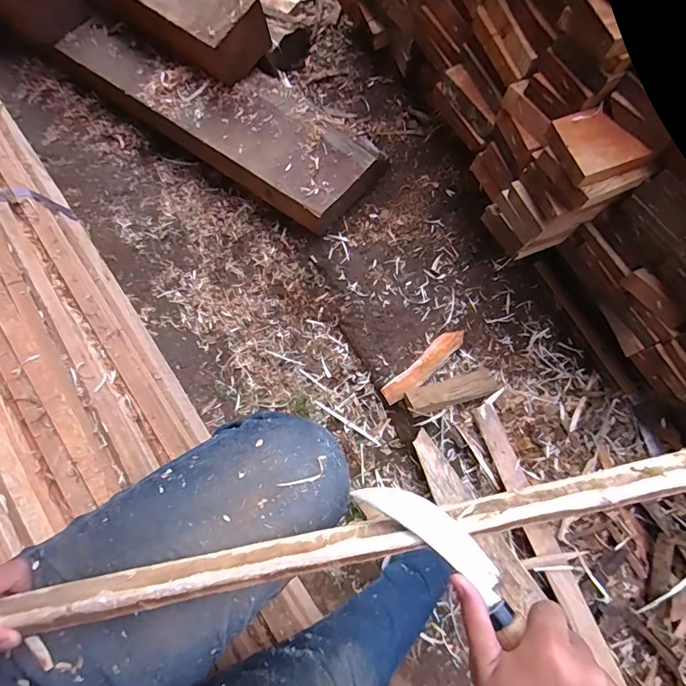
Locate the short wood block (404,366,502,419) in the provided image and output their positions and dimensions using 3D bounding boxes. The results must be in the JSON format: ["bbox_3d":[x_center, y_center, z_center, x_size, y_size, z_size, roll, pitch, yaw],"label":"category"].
[{"bbox_3d":[0.262,0.114,1.036,0.242,0.045,0.068,-17,66,-8],"label":"short wood block"}]

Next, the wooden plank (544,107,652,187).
[{"bbox_3d":[0.419,-0.330,0.721,0.131,0.029,0.121,-19,67,-9],"label":"wooden plank"}]

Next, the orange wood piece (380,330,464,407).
[{"bbox_3d":[0.203,0.056,1.076,0.264,0.021,0.054,-40,71,-16],"label":"orange wood piece"}]

